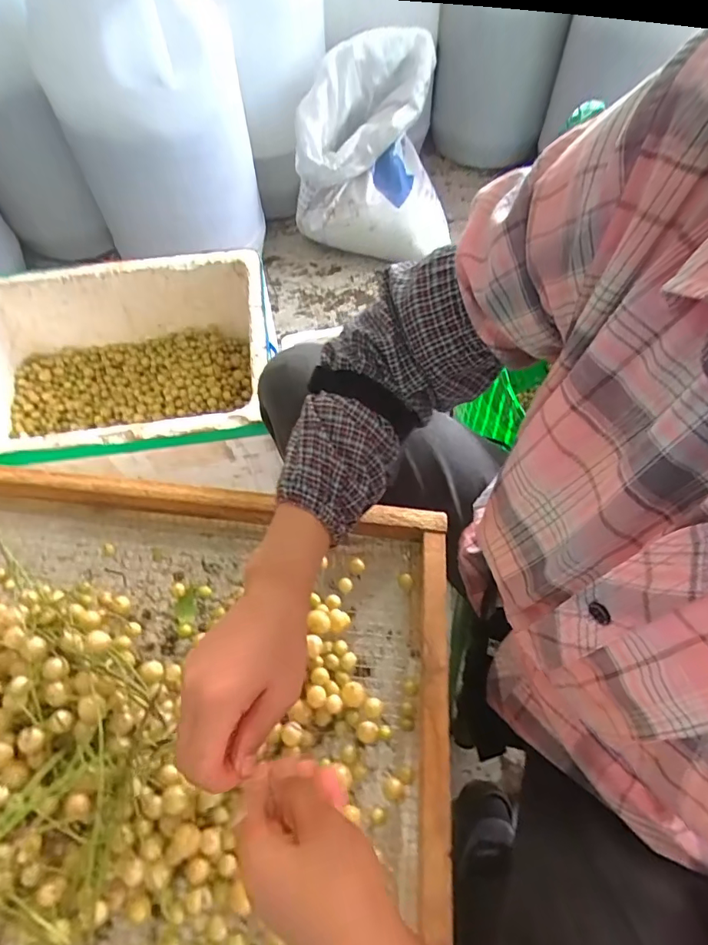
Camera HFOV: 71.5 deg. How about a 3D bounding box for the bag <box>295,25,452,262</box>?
[{"bbox_3d":[0.051,-0.738,1.145,0.356,0.424,0.251,4,59,4],"label":"bag"}]

